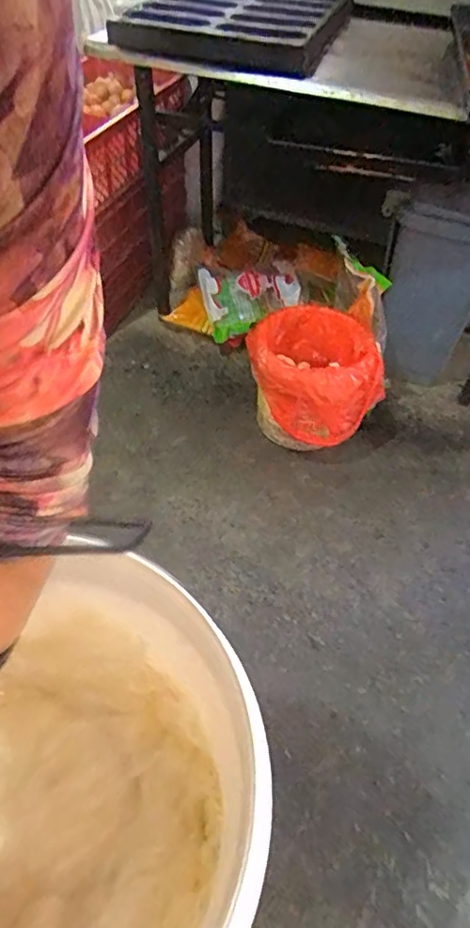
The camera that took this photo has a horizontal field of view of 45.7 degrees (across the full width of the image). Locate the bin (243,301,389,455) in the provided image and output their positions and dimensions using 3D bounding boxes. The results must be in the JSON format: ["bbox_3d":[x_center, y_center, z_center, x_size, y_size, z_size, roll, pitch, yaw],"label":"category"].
[{"bbox_3d":[0.186,-0.211,1.414,0.317,0.280,0.320,2,50,-2],"label":"bin"}]

